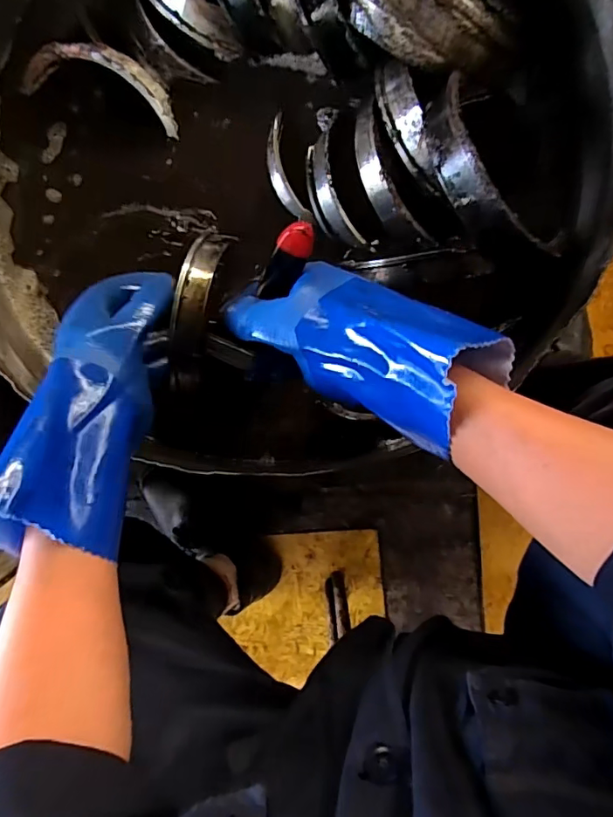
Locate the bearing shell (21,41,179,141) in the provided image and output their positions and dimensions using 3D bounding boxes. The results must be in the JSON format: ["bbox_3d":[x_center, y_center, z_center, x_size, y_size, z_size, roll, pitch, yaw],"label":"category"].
[{"bbox_3d":[-0.193,-0.308,0.475,0.155,0.033,0.054,18,97,3],"label":"bearing shell"}]

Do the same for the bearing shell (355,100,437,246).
[{"bbox_3d":[0.069,-0.209,0.460,0.039,0.031,0.141,-25,94,7],"label":"bearing shell"}]

